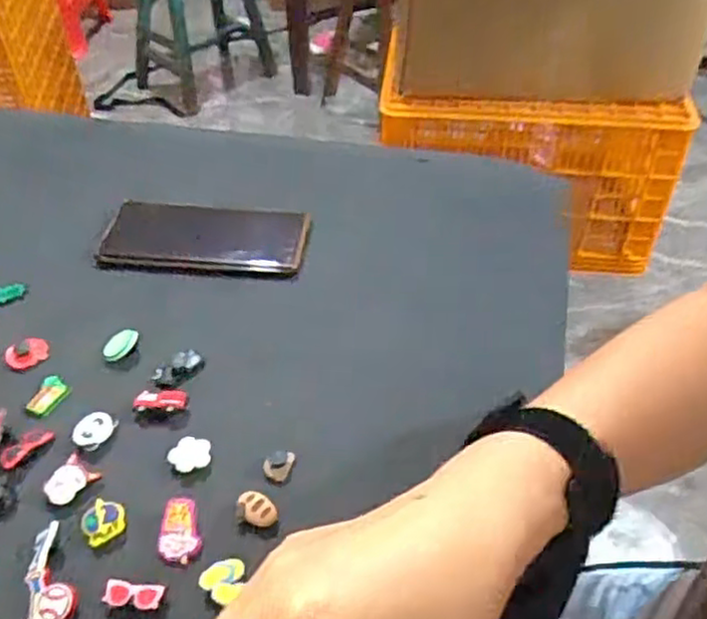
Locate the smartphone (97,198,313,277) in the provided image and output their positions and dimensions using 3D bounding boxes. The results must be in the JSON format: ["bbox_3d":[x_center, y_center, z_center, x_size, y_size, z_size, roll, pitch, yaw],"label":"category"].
[{"bbox_3d":[-0.118,-0.057,0.556,0.158,0.016,0.070,3,45,5],"label":"smartphone"}]

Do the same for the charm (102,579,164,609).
[{"bbox_3d":[-0.113,0.147,0.359,0.029,0.007,0.013,5,46,6],"label":"charm"}]

